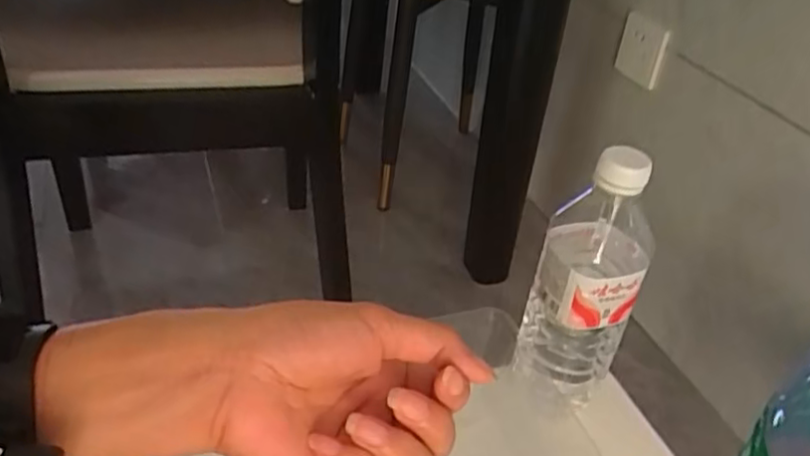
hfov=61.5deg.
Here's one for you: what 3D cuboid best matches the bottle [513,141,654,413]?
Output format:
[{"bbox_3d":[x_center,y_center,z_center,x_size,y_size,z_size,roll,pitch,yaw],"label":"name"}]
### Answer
[{"bbox_3d":[0.127,0.039,0.482,0.070,0.209,0.058,18,37,15],"label":"bottle"}]

